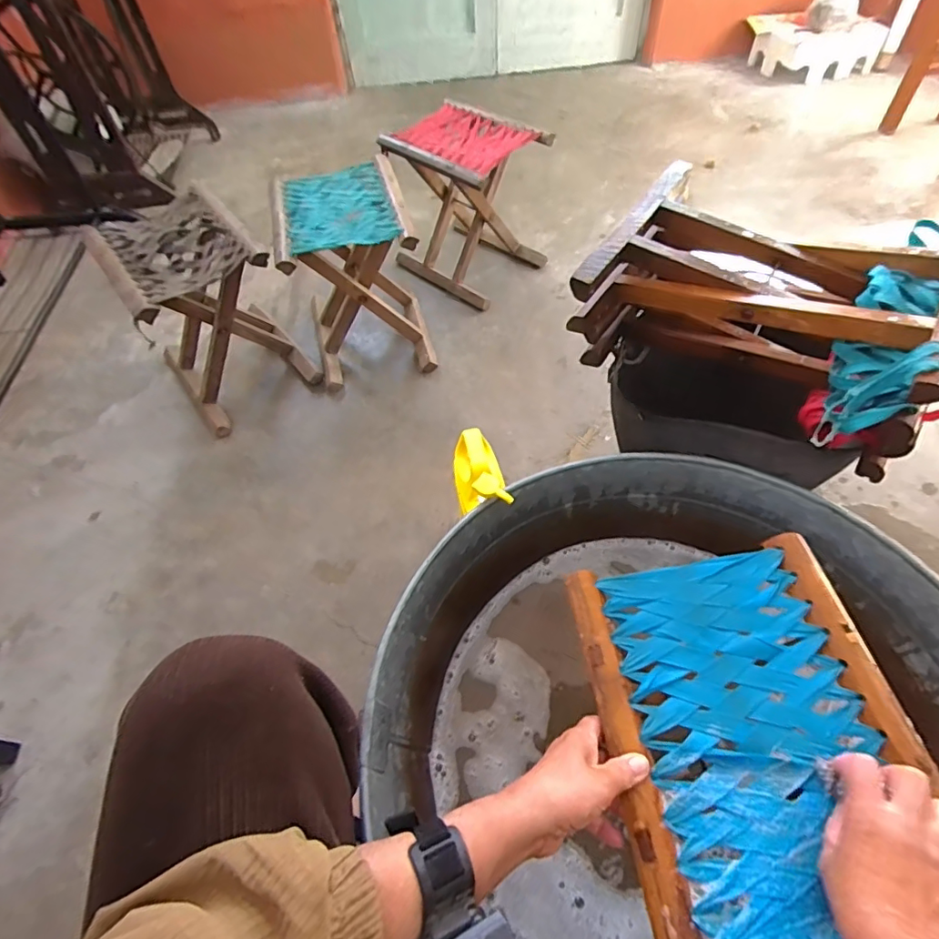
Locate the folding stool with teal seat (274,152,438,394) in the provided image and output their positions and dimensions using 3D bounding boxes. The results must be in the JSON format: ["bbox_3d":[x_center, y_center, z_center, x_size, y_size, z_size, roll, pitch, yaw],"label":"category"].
[{"bbox_3d":[-0.227,-0.386,1.059,0.229,0.306,0.287,-14,55,-6],"label":"folding stool with teal seat"}]

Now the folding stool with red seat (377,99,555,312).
[{"bbox_3d":[-0.004,-0.611,1.229,0.275,0.309,0.253,34,64,24],"label":"folding stool with red seat"}]

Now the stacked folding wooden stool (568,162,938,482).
[{"bbox_3d":[0.345,-0.195,0.650,0.376,0.175,0.320,24,60,19],"label":"stacked folding wooden stool"}]

